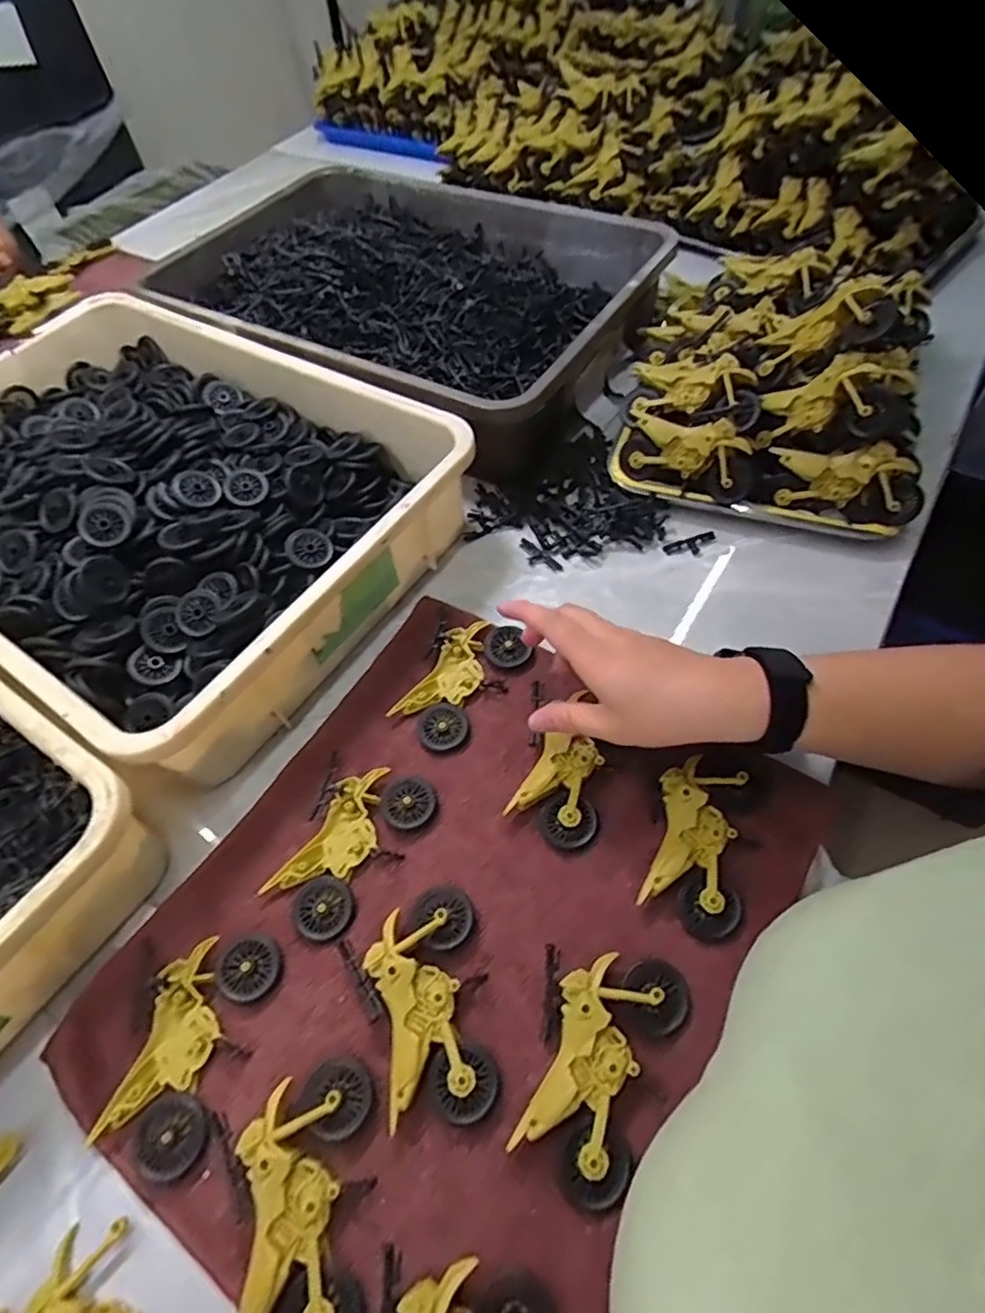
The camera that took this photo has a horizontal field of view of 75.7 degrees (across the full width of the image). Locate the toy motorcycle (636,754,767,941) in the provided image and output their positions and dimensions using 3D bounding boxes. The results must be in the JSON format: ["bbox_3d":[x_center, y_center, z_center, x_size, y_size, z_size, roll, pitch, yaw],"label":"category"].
[{"bbox_3d":[0.135,0.114,0.405,0.062,0.023,0.114,16,58,13],"label":"toy motorcycle"}]

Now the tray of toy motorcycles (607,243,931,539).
[{"bbox_3d":[0.265,-0.267,0.594,0.255,0.136,0.288,14,57,12],"label":"tray of toy motorcycles"}]

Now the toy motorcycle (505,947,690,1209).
[{"bbox_3d":[0.055,0.218,0.342,0.075,0.023,0.115,17,58,14],"label":"toy motorcycle"}]

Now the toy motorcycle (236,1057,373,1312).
[{"bbox_3d":[-0.095,0.274,0.316,0.061,0.021,0.116,-3,56,0],"label":"toy motorcycle"}]

